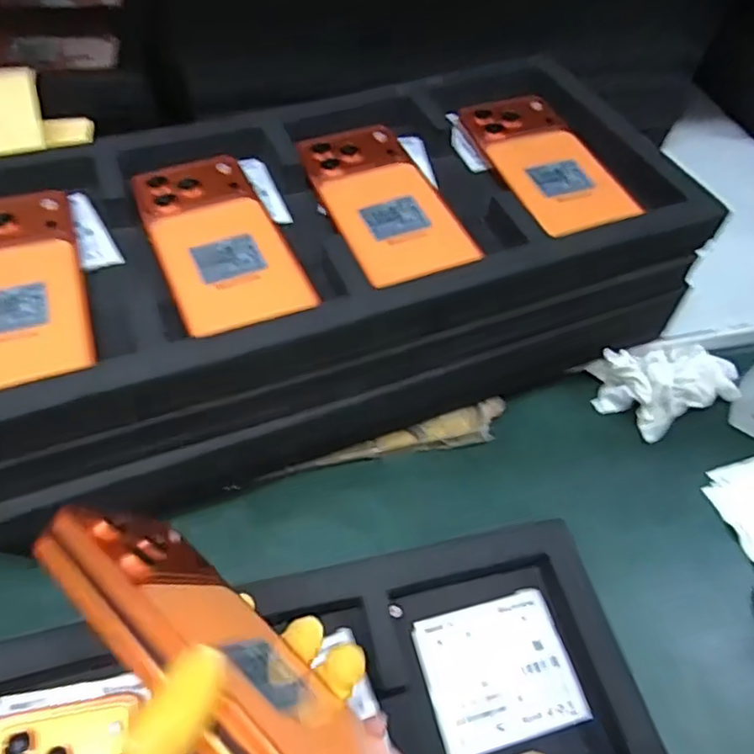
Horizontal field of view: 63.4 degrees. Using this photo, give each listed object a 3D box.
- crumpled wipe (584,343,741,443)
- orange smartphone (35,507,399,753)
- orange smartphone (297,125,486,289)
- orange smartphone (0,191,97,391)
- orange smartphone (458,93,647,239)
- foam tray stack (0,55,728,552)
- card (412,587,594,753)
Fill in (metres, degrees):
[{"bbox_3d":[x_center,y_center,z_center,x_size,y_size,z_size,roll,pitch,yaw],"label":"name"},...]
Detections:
[{"bbox_3d":[0.226,0.006,0.471,0.101,0.034,0.073,-10,54,-11],"label":"crumpled wipe"},{"bbox_3d":[-0.057,0.106,0.235,0.155,0.083,0.019,38,90,18],"label":"orange smartphone"},{"bbox_3d":[0.006,-0.120,0.408,0.079,0.007,0.151,-17,56,-16],"label":"orange smartphone"},{"bbox_3d":[-0.209,-0.053,0.348,0.076,0.010,0.156,-15,55,-15],"label":"orange smartphone"},{"bbox_3d":[0.120,-0.154,0.435,0.078,0.010,0.155,-15,55,-15],"label":"orange smartphone"},{"bbox_3d":[-0.049,-0.074,0.432,0.471,0.133,0.233,-18,56,-17],"label":"foam tray stack"},{"bbox_3d":[0.070,0.169,0.354,0.085,0.004,0.074,-9,53,-13],"label":"card"}]

